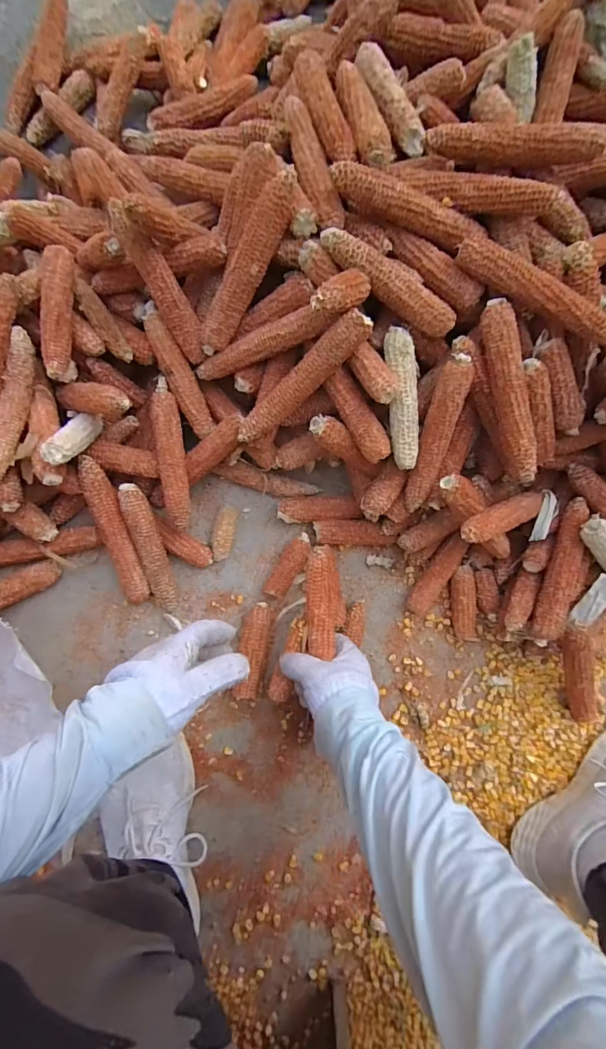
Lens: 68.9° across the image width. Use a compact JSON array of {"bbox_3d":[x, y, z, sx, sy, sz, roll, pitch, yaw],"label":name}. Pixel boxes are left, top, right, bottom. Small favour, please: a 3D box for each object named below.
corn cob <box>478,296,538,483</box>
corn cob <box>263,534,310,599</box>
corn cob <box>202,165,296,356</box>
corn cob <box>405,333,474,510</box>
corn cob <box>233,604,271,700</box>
[{"bbox_3d":[0.208,-0.131,0.443,0.030,0.026,0.181,-15,98,-5],"label":"corn cob"},{"bbox_3d":[-0.018,0.054,0.575,0.031,0.033,0.090,29,82,-4],"label":"corn cob"},{"bbox_3d":[-0.058,-0.253,0.442,0.035,0.026,0.179,36,120,1],"label":"corn cob"},{"bbox_3d":[0.146,-0.099,0.474,0.039,0.031,0.183,10,117,-2],"label":"corn cob"},{"bbox_3d":[-0.064,0.159,0.558,0.034,0.034,0.113,10,84,-7],"label":"corn cob"}]

